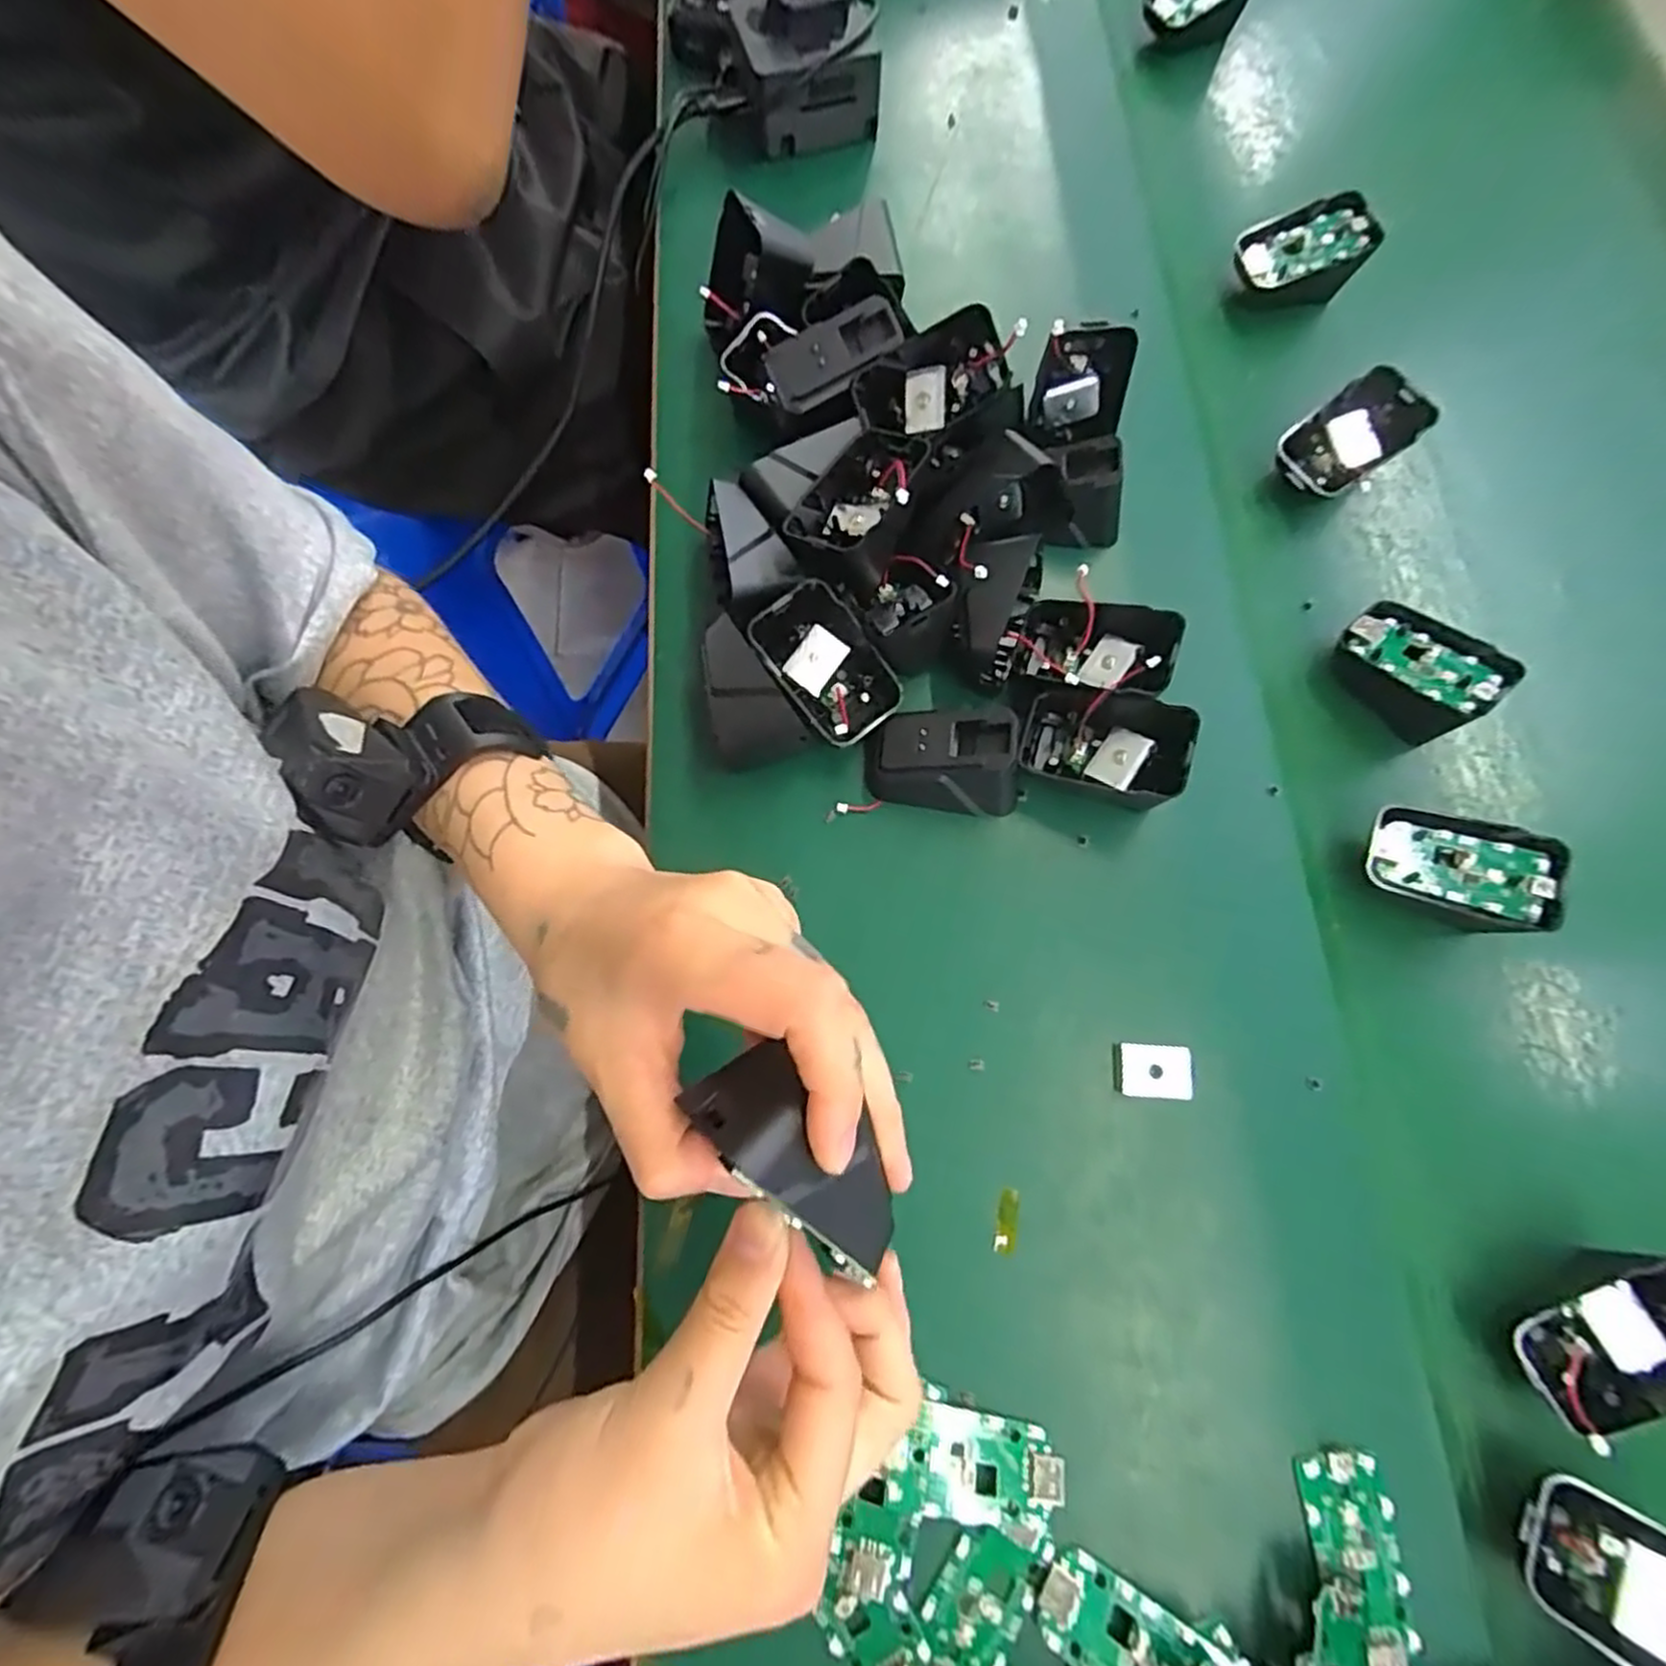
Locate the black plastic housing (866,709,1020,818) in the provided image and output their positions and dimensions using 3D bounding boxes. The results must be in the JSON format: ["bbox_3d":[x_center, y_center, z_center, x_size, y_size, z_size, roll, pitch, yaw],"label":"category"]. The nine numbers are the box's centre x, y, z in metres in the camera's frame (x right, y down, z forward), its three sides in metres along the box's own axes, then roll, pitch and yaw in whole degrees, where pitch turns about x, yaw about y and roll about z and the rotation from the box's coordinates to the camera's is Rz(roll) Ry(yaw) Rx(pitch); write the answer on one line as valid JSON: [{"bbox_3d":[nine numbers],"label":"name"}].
[{"bbox_3d":[0.050,-0.033,0.335,0.068,0.039,0.035,10,72,1],"label":"black plastic housing"}]

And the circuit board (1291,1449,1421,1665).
[{"bbox_3d":[0.185,0.257,0.264,0.032,0.009,0.063,2,72,-2],"label":"circuit board"}]

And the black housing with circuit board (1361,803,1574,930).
[{"bbox_3d":[0.272,0.018,0.332,0.064,0.040,0.043,21,73,4],"label":"black housing with circuit board"}]

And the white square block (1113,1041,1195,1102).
[{"bbox_3d":[0.133,0.099,0.312,0.031,0.007,0.021,6,72,-1],"label":"white square block"}]

